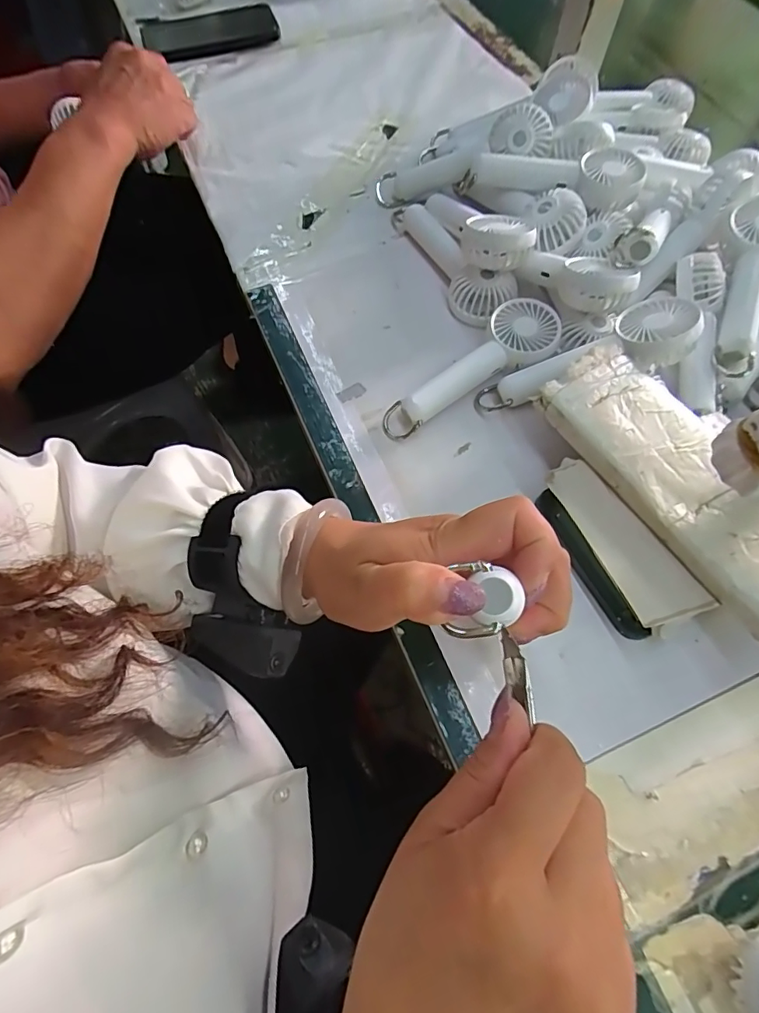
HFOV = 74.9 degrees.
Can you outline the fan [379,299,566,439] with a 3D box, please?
[{"bbox_3d":[0.079,-0.106,0.398,0.165,0.028,0.054,-39,71,-14],"label":"fan"}]

